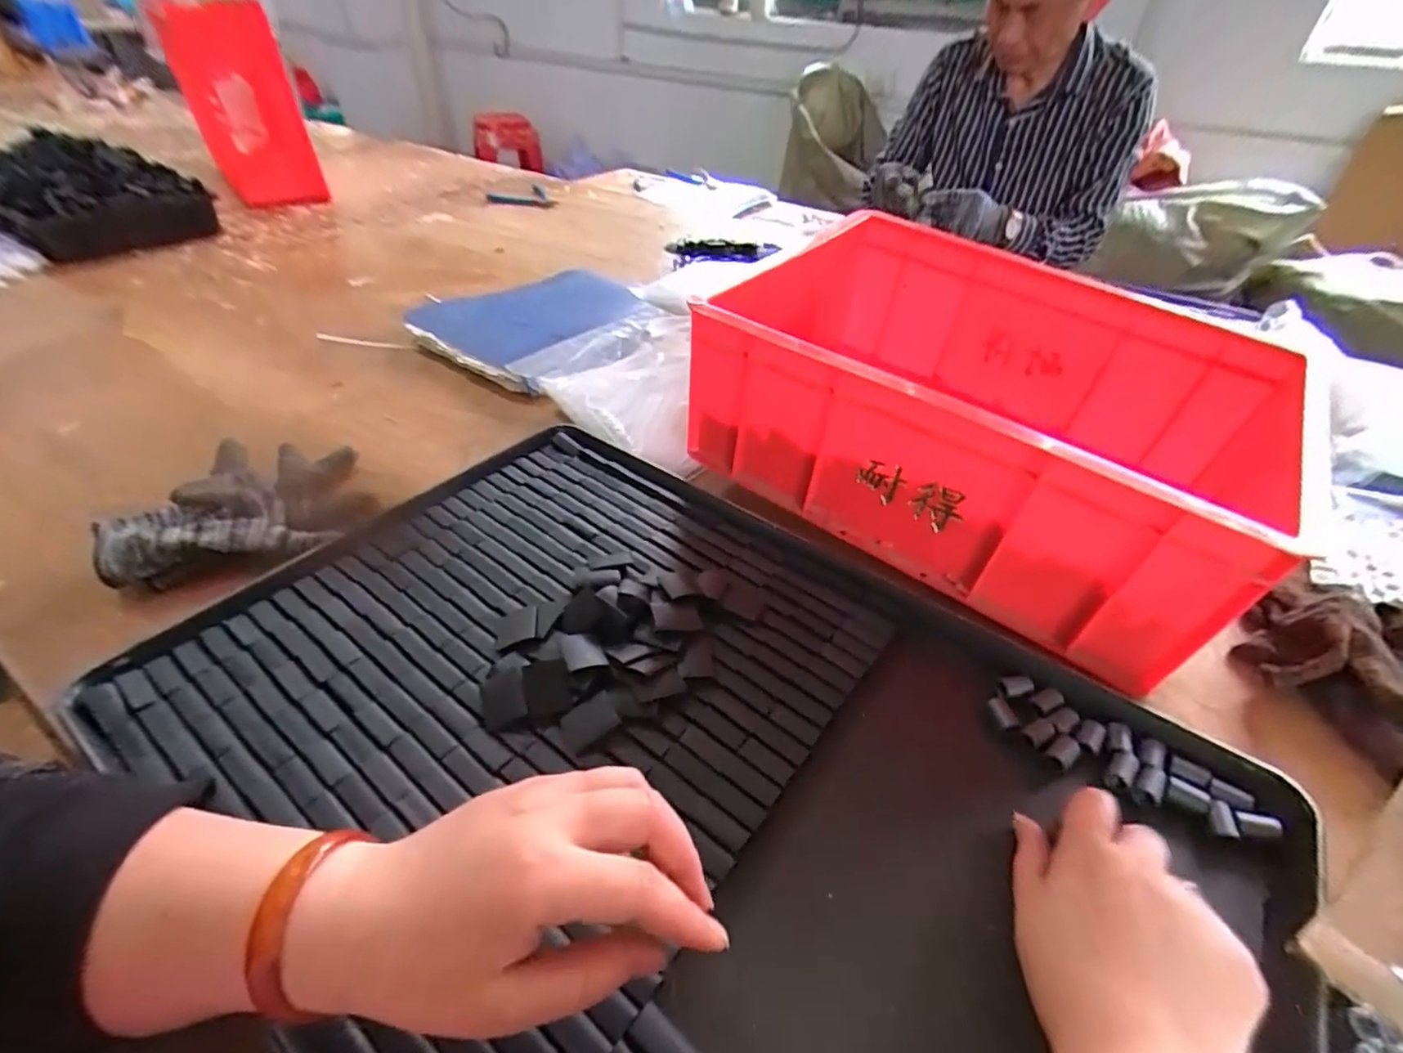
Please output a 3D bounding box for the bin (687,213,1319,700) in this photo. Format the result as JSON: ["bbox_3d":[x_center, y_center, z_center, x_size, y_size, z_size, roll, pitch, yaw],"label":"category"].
[{"bbox_3d":[0.240,-0.103,0.527,0.425,0.161,0.325,25,45,25],"label":"bin"}]

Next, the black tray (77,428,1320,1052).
[{"bbox_3d":[-0.019,0.134,0.360,0.593,0.056,0.391,30,46,25],"label":"black tray"}]

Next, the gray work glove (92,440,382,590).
[{"bbox_3d":[-0.358,-0.016,0.488,0.169,0.043,0.137,-10,43,-12],"label":"gray work glove"}]

